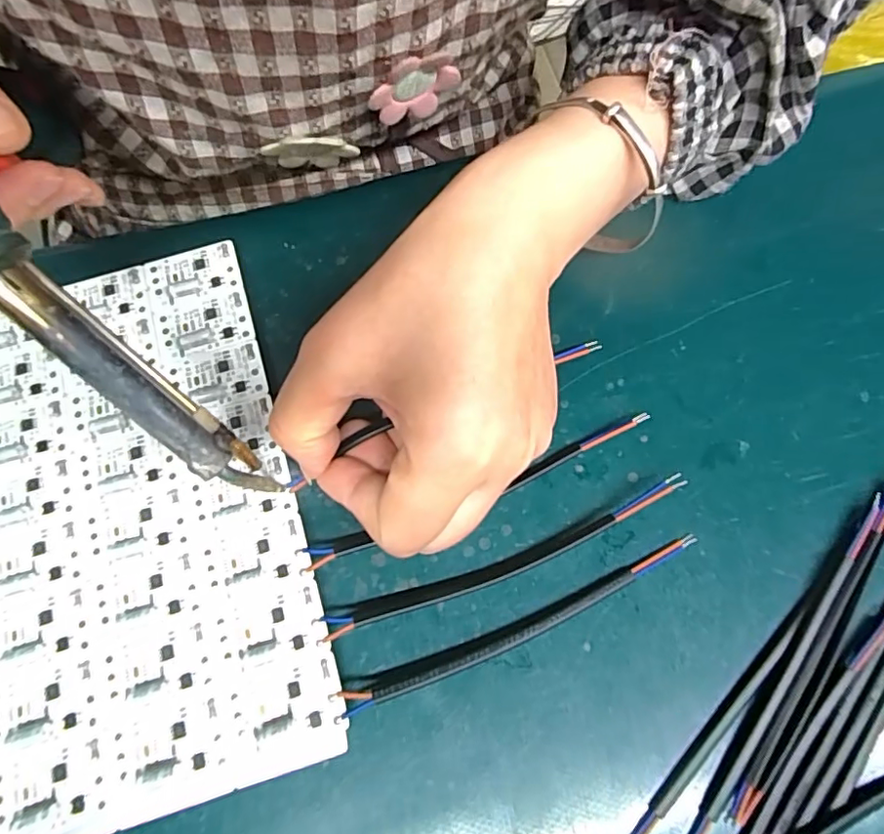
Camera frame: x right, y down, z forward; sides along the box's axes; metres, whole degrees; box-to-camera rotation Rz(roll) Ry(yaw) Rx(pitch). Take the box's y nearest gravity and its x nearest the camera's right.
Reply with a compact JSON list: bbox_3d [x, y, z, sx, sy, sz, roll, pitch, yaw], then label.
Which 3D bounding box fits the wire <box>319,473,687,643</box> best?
[{"bbox_3d":[0.024,0.054,0.204,0.140,0.016,0.012,-20,73,-6],"label":"wire"}]

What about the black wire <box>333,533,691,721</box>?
[{"bbox_3d":[0.031,0.076,0.201,0.140,0.009,0.011,-21,73,-6],"label":"black wire"}]

